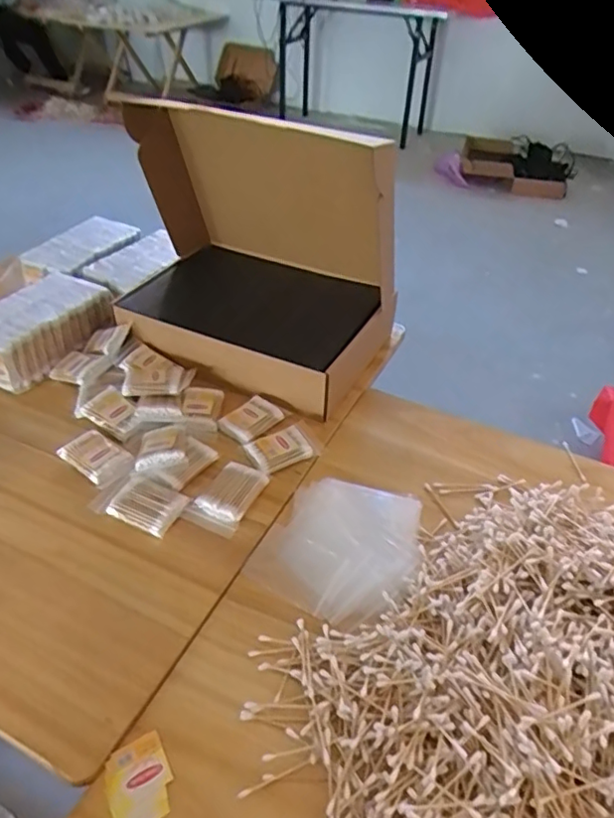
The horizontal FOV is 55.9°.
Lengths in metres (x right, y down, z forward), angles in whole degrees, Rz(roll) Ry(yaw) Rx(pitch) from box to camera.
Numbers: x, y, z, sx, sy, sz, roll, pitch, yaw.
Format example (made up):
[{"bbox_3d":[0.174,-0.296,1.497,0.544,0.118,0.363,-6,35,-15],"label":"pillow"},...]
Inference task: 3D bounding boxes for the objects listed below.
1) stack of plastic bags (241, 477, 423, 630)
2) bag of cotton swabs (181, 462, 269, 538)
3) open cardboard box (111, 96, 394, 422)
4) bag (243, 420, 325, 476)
[{"bbox_3d":[0.041,0.145,0.632,0.159,0.026,0.169,23,47,21],"label":"stack of plastic bags"},{"bbox_3d":[-0.093,0.101,0.677,0.062,0.019,0.092,18,45,17],"label":"bag of cotton swabs"},{"bbox_3d":[-0.076,-0.257,0.839,0.394,0.307,0.303,21,46,19],"label":"open cardboard box"},{"bbox_3d":[-0.029,0.052,0.743,0.094,0.026,0.058,-21,48,-23],"label":"bag"}]

